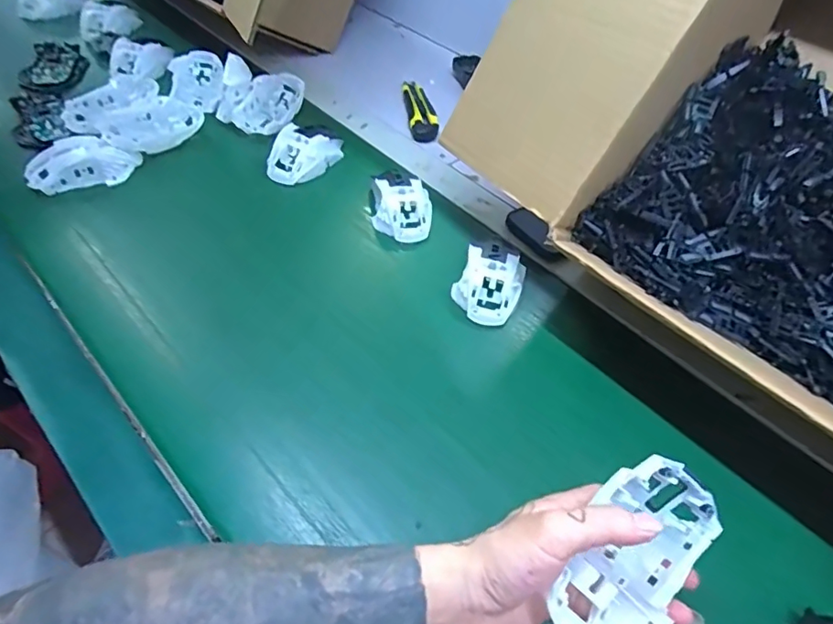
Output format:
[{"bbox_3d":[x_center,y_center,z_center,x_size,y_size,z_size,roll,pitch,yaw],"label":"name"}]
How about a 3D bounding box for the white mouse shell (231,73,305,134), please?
[{"bbox_3d":[-0.190,-0.275,0.680,0.061,0.027,0.111,14,53,8],"label":"white mouse shell"}]

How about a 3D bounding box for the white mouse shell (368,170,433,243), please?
[{"bbox_3d":[-0.018,-0.120,0.583,0.066,0.032,0.086,-6,53,-8],"label":"white mouse shell"}]

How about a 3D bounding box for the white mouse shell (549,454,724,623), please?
[{"bbox_3d":[0.125,0.143,0.310,0.063,0.028,0.115,34,82,5],"label":"white mouse shell"}]

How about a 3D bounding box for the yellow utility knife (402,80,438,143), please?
[{"bbox_3d":[0.005,-0.289,0.738,0.039,0.015,0.144,-4,53,-6],"label":"yellow utility knife"}]

